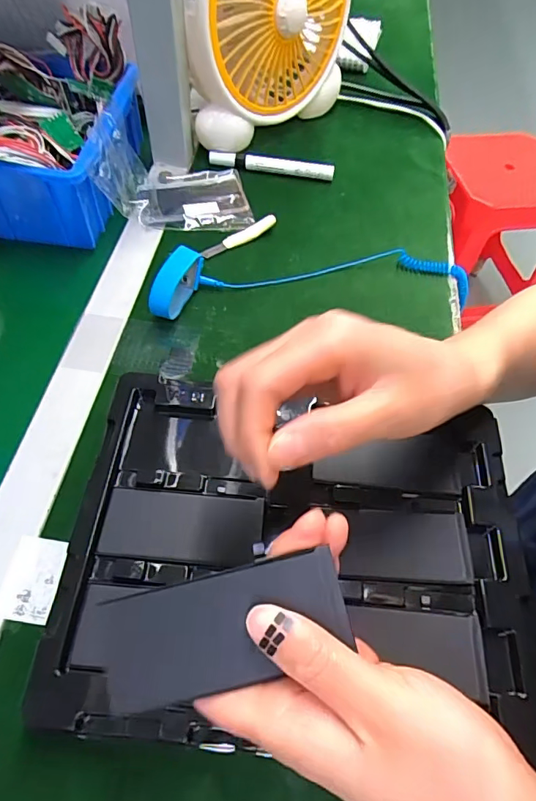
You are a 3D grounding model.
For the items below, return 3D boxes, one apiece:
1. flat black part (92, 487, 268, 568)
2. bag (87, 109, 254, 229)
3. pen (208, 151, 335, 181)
[{"bbox_3d":[-0.054,0.078,0.295,0.098,0.009,0.043,6,57,1],"label":"flat black part"},{"bbox_3d":[-0.091,-0.232,0.467,0.143,0.085,0.106,-5,59,-7],"label":"bag"},{"bbox_3d":[0.004,-0.268,0.536,0.141,0.021,0.013,4,57,-1],"label":"pen"}]

